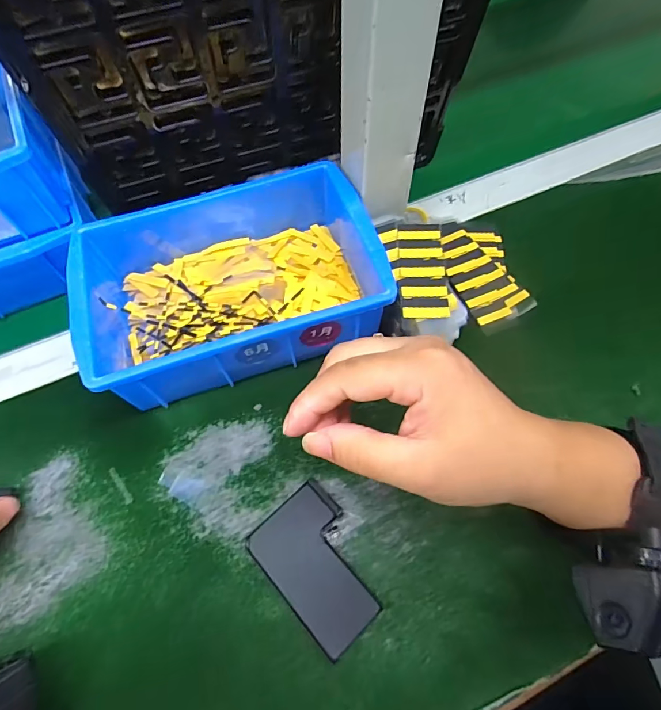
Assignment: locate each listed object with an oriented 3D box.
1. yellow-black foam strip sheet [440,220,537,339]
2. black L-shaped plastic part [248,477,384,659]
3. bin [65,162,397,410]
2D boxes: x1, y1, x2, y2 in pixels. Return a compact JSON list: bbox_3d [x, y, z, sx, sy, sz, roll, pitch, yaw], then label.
[{"bbox_3d":[0.123,-0.069,0.345,0.053,0.007,0.113,-11,61,-3],"label":"yellow-black foam strip sheet"},{"bbox_3d":[-0.005,0.120,0.246,0.054,0.005,0.079,-38,66,-17],"label":"black L-shaped plastic part"},{"bbox_3d":[-0.070,-0.054,0.311,0.200,0.065,0.146,-16,61,-6],"label":"bin"}]

